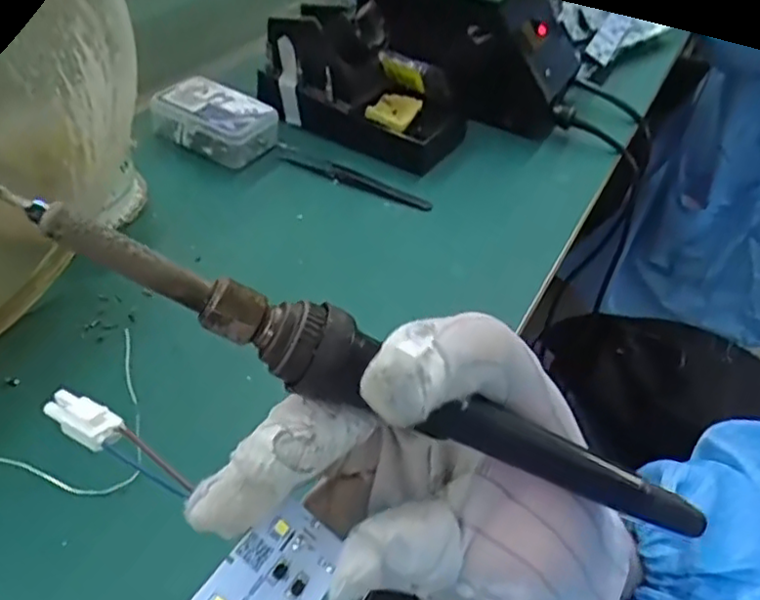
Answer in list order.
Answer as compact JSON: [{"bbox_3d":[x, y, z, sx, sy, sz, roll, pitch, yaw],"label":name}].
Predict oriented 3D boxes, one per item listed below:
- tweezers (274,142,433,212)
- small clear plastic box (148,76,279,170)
[{"bbox_3d":[-0.024,-0.095,0.495,0.135,0.007,0.017,25,45,19],"label":"tweezers"},{"bbox_3d":[-0.127,-0.140,0.512,0.085,0.032,0.052,24,45,18],"label":"small clear plastic box"}]

